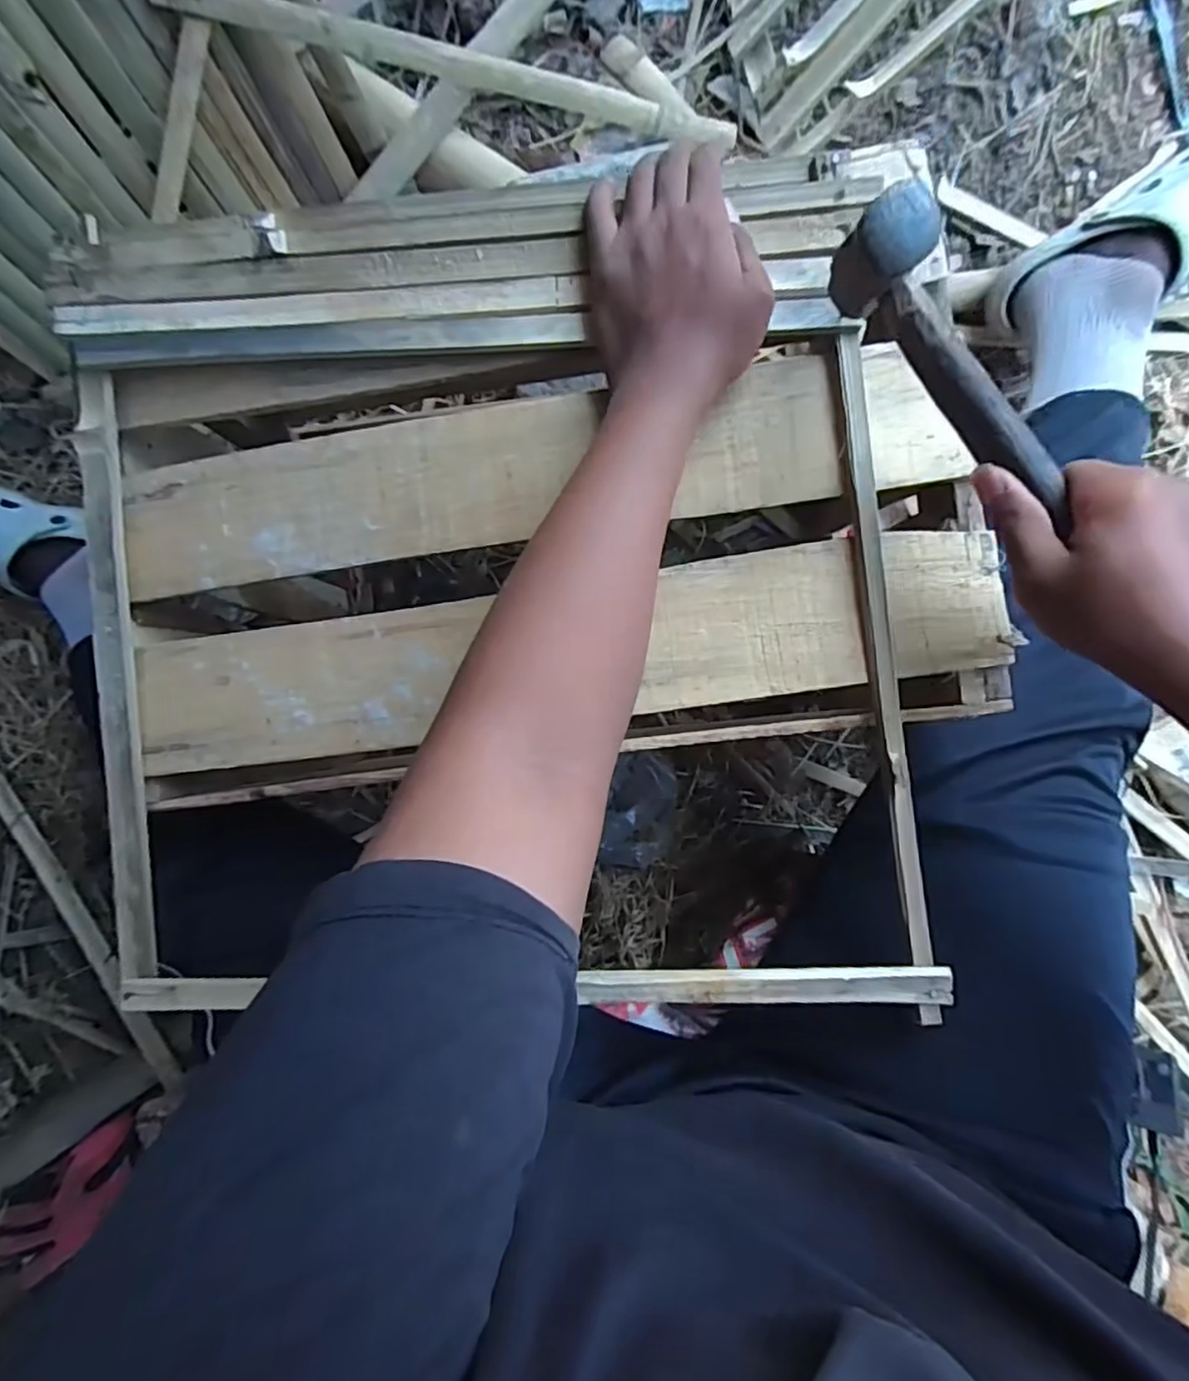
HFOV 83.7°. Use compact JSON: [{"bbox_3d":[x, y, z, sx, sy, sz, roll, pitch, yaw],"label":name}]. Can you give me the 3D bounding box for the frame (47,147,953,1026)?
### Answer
[{"bbox_3d":[-0.071,-0.059,0.419,0.522,0.034,0.515,-4,91,4],"label":"frame"}]

